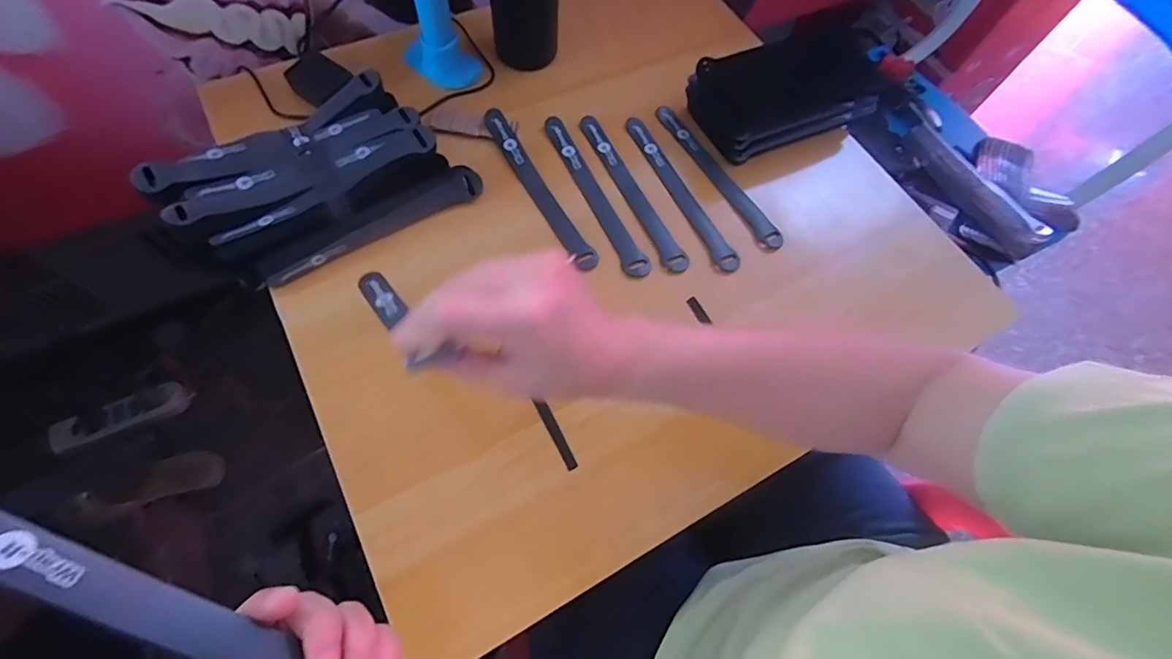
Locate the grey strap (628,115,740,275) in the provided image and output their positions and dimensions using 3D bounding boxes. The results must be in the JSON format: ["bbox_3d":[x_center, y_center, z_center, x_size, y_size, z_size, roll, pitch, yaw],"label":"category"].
[{"bbox_3d":[0.090,-0.138,0.494,0.021,0.005,0.195,-22,67,-14],"label":"grey strap"}]

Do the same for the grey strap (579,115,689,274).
[{"bbox_3d":[0.044,-0.138,0.490,0.023,0.004,0.194,-21,67,-13],"label":"grey strap"}]

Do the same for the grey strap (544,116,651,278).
[{"bbox_3d":[0.007,-0.132,0.484,0.022,0.004,0.197,-22,67,-14],"label":"grey strap"}]

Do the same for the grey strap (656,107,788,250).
[{"bbox_3d":[0.130,-0.154,0.505,0.021,0.009,0.194,-26,68,-15],"label":"grey strap"}]

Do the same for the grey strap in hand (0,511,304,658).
[{"bbox_3d":[-0.180,0.114,0.209,0.188,0.005,0.020,39,33,-17],"label":"grey strap in hand"}]

